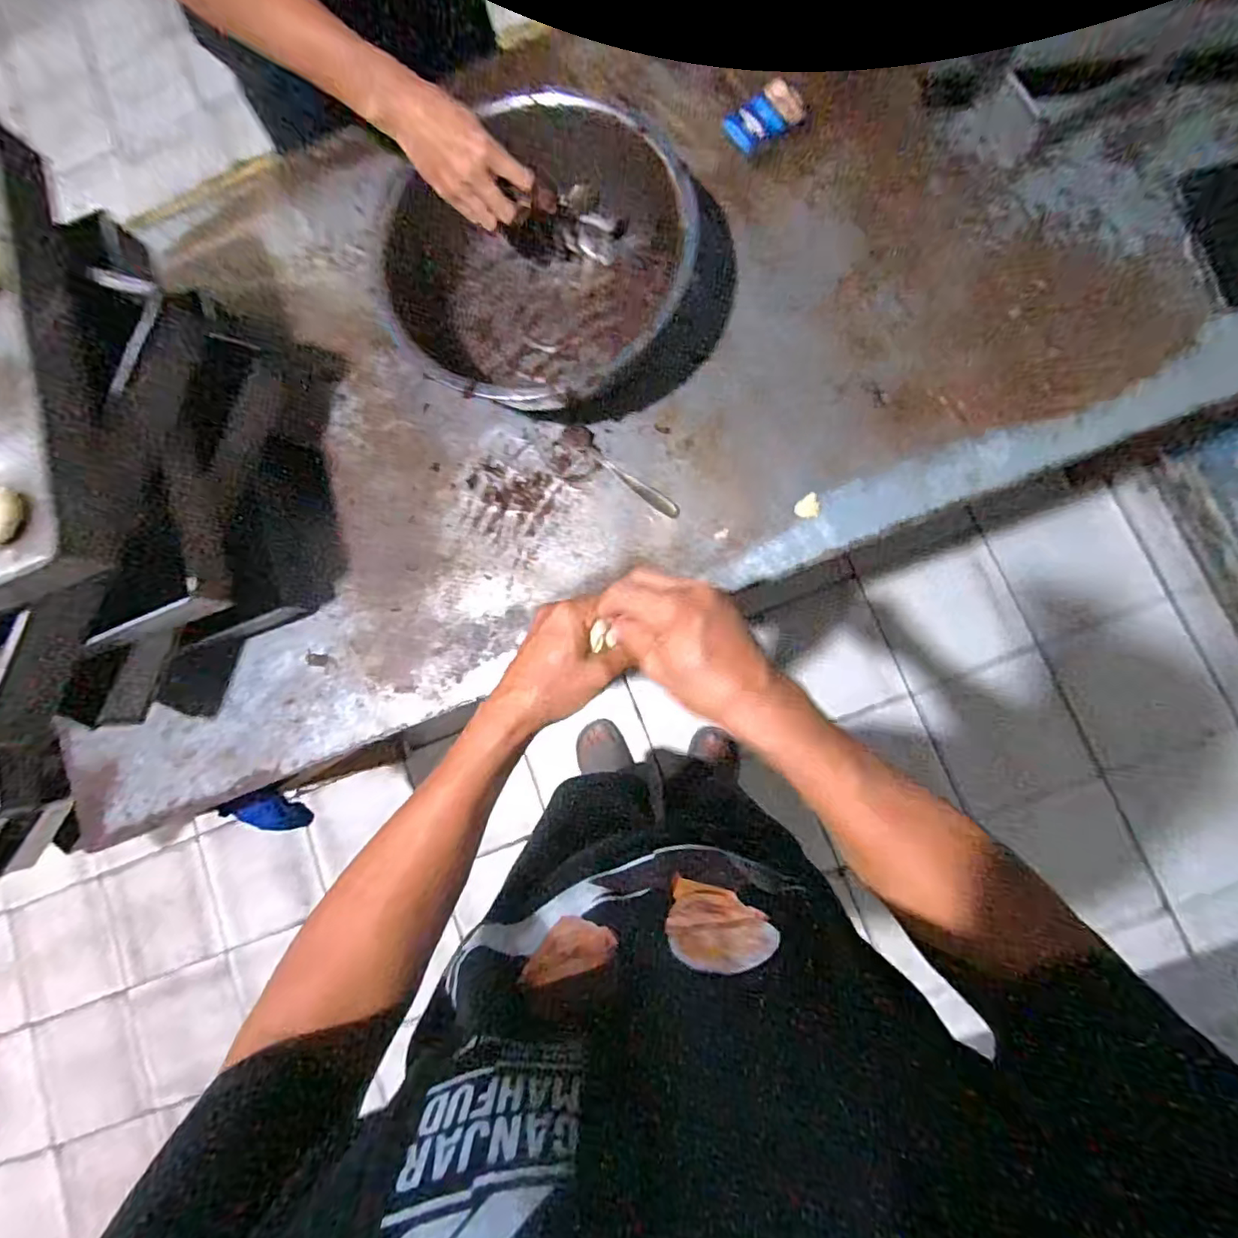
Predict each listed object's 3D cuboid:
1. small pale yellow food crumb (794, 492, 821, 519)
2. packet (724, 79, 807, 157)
[{"bbox_3d":[0.216,-0.126,0.652,0.030,0.005,0.025,-42,82,2],"label":"small pale yellow food crumb"},{"bbox_3d":[0.175,-0.608,0.698,0.089,0.011,0.058,-34,82,3],"label":"packet"}]

